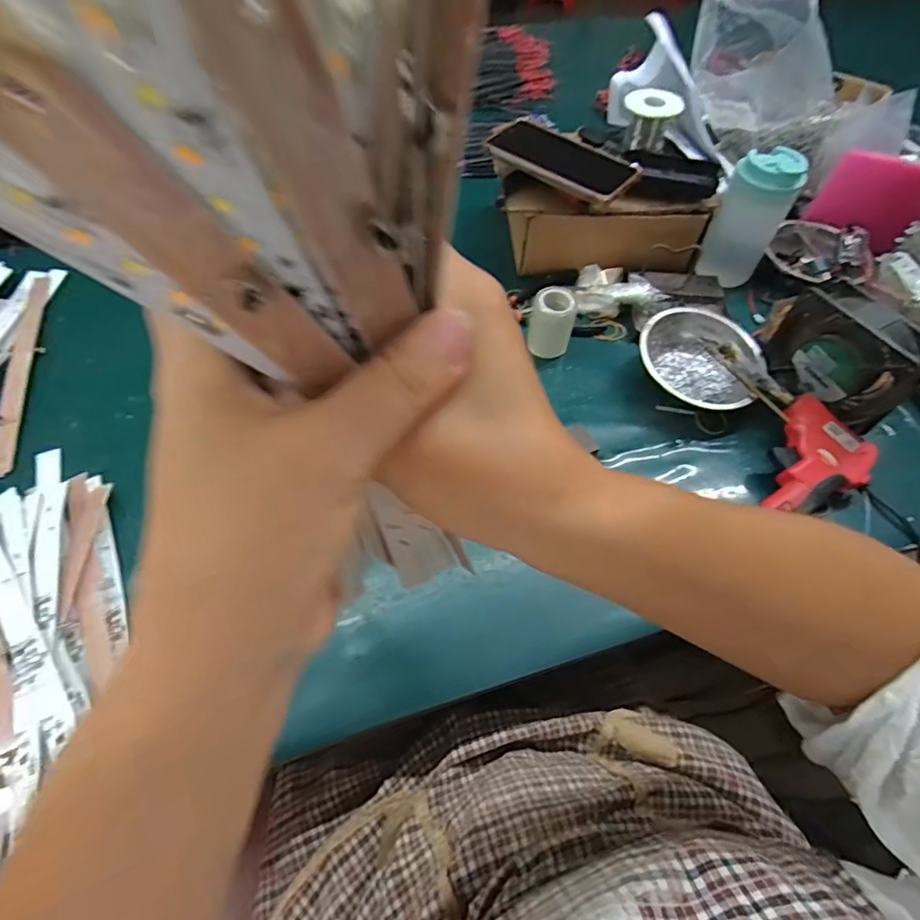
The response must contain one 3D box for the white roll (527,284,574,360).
[{"bbox_3d":[0.098,-0.147,0.559,0.046,0.066,0.038,12,57,5],"label":"white roll"}]

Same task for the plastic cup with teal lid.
[{"bbox_3d":[0.333,-0.279,0.604,0.058,0.147,0.054,1,57,-2],"label":"plastic cup with teal lid"}]

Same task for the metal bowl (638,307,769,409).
[{"bbox_3d":[0.248,-0.105,0.540,0.123,0.046,0.119,1,57,-2],"label":"metal bowl"}]

